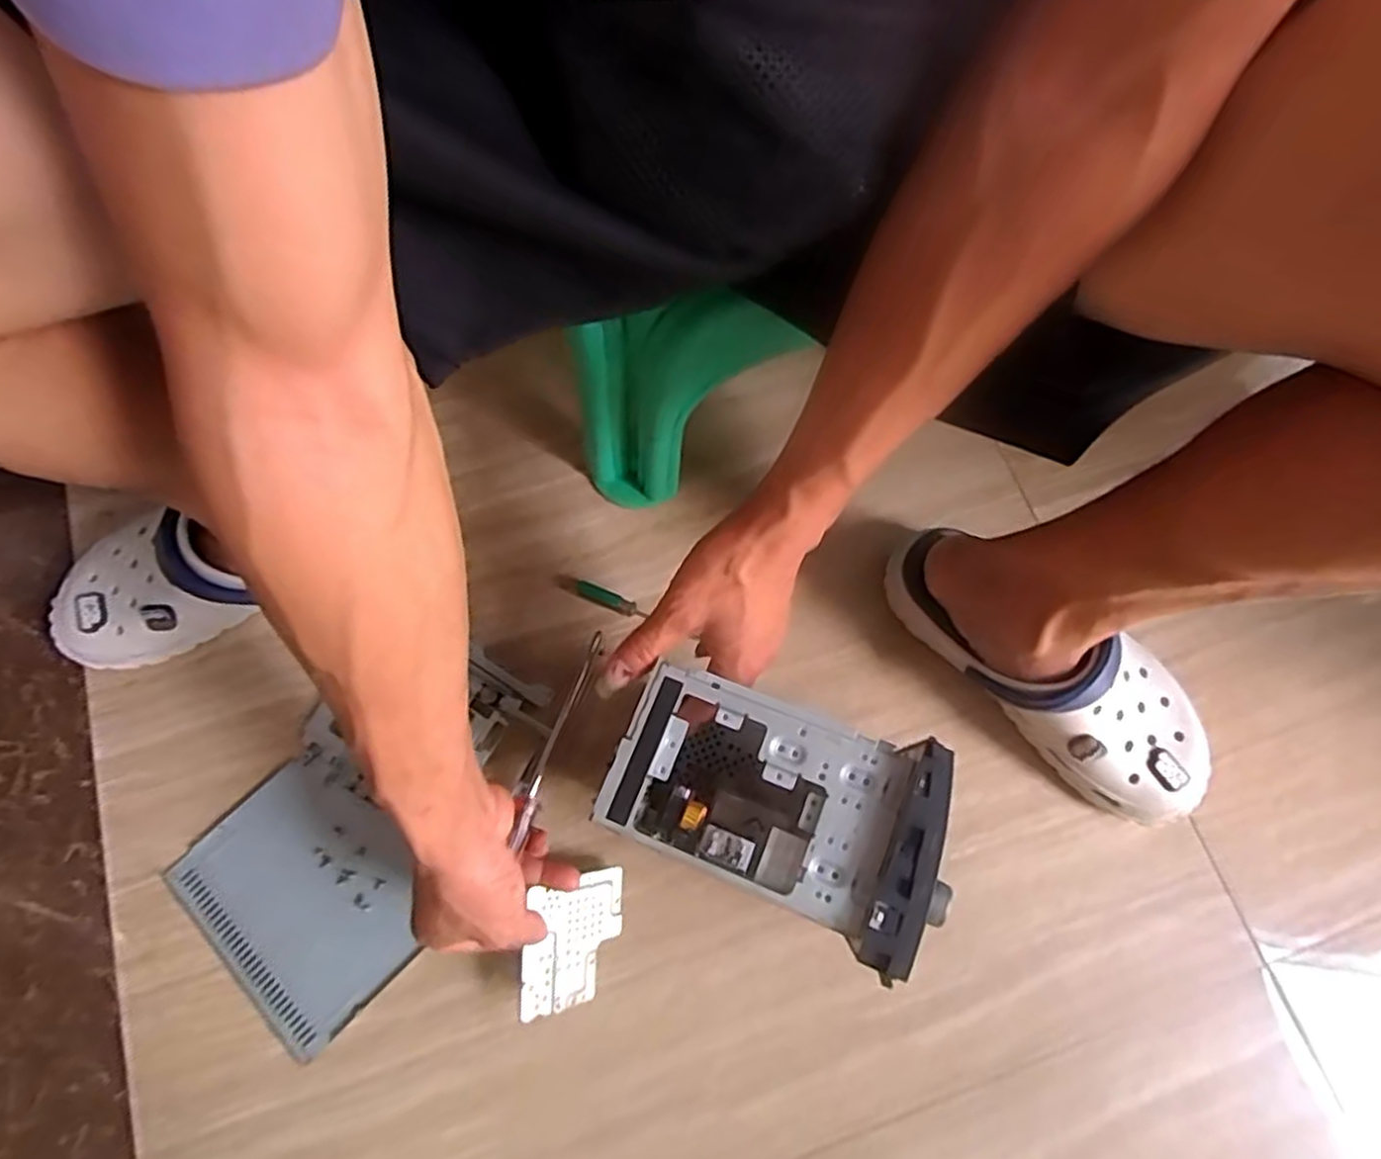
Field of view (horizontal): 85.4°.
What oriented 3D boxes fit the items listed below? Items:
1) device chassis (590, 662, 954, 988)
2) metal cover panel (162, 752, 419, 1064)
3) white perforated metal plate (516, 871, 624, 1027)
[{"bbox_3d":[0.042,0.121,0.405,0.172,0.067,0.106,19,73,4],"label":"device chassis"},{"bbox_3d":[-0.288,0.232,0.559,0.176,0.013,0.150,44,76,11],"label":"metal cover panel"},{"bbox_3d":[-0.083,0.253,0.523,0.073,0.008,0.089,12,81,-39],"label":"white perforated metal plate"}]

